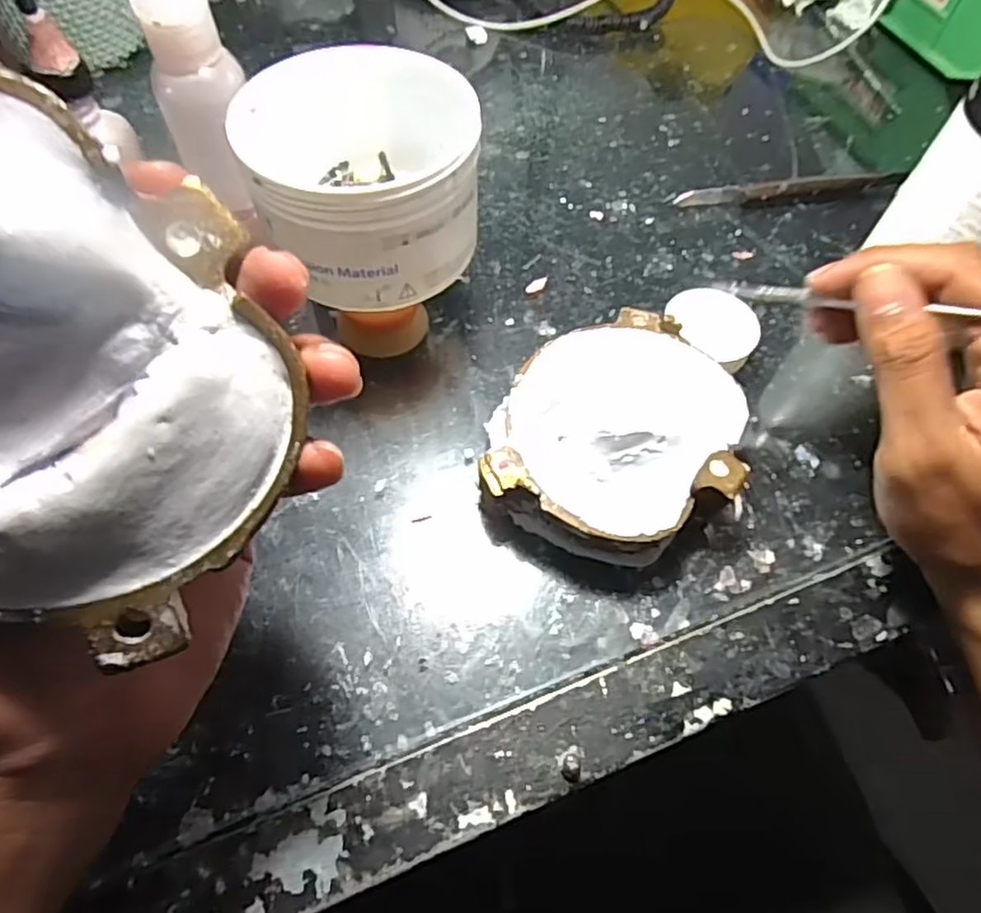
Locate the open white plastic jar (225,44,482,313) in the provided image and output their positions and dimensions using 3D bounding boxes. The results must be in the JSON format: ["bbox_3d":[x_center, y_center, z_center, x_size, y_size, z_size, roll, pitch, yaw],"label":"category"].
[{"bbox_3d":[-0.048,-0.111,0.260,0.089,0.053,0.087,1,60,-2],"label":"open white plastic jar"}]

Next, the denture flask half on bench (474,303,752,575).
[{"bbox_3d":[0.053,-0.007,0.276,0.114,0.034,0.093,-37,68,-21],"label":"denture flask half on bench"}]

